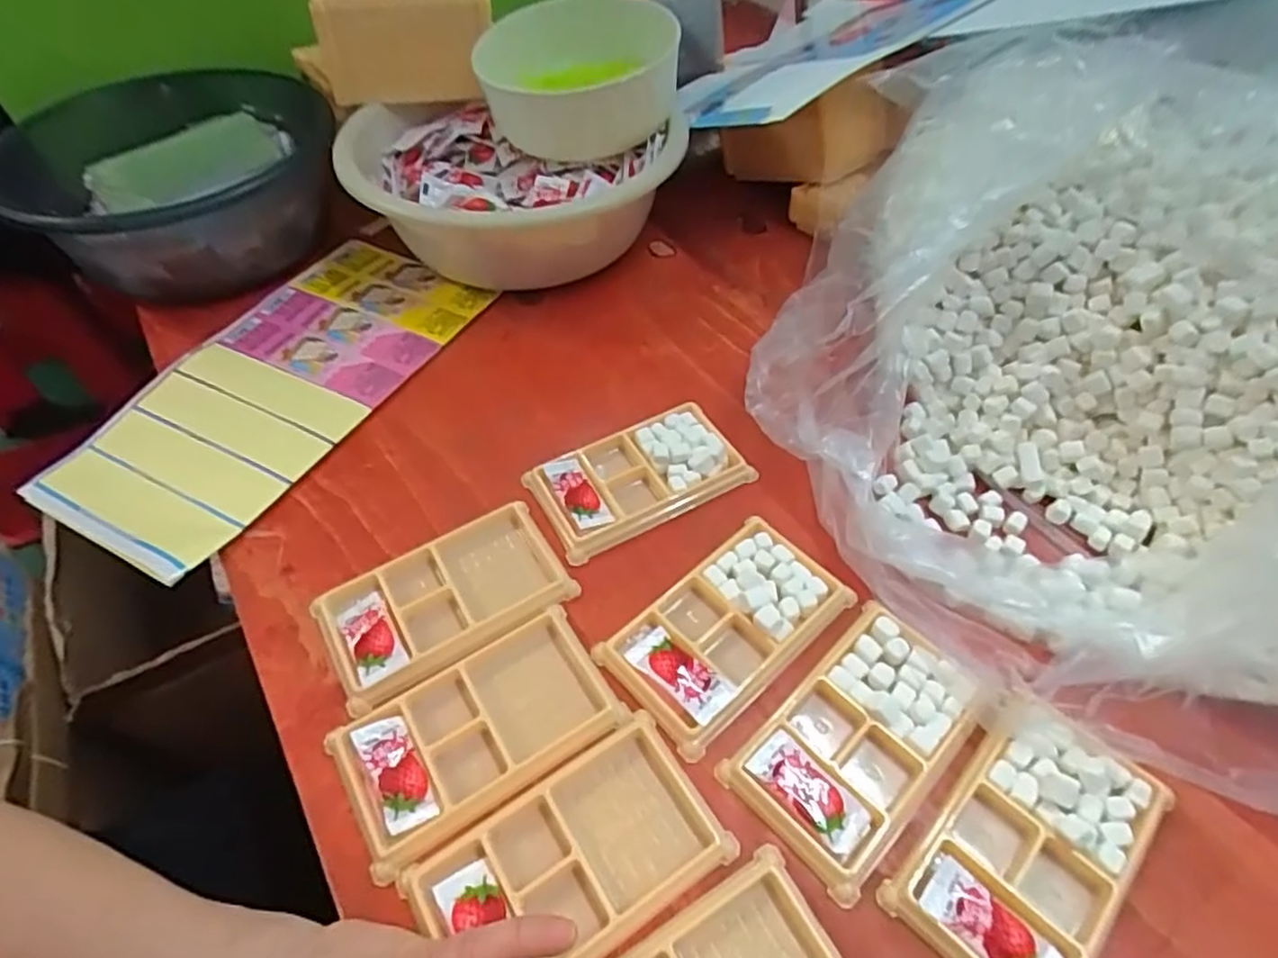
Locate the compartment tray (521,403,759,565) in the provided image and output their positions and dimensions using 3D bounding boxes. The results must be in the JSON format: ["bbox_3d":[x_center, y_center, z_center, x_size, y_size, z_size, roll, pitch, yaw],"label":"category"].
[{"bbox_3d":[0.000,-0.003,0.451,0.131,0.014,0.073,-24,55,-16],"label":"compartment tray"}]

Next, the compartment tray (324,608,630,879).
[{"bbox_3d":[-0.083,0.128,0.353,0.134,0.012,0.074,-28,56,-18],"label":"compartment tray"}]

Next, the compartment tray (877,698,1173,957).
[{"bbox_3d":[0.181,0.169,0.312,0.077,0.011,0.128,36,62,26],"label":"compartment tray"}]

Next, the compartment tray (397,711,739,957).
[{"bbox_3d":[-0.030,0.180,0.319,0.134,0.019,0.076,-28,56,-18],"label":"compartment tray"}]

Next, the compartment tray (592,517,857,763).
[{"bbox_3d":[0.048,0.080,0.383,0.131,0.015,0.076,-36,59,-23],"label":"compartment tray"}]

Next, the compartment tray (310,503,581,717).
[{"bbox_3d":[-0.112,0.071,0.398,0.137,0.014,0.078,-26,56,-17],"label":"compartment tray"}]

